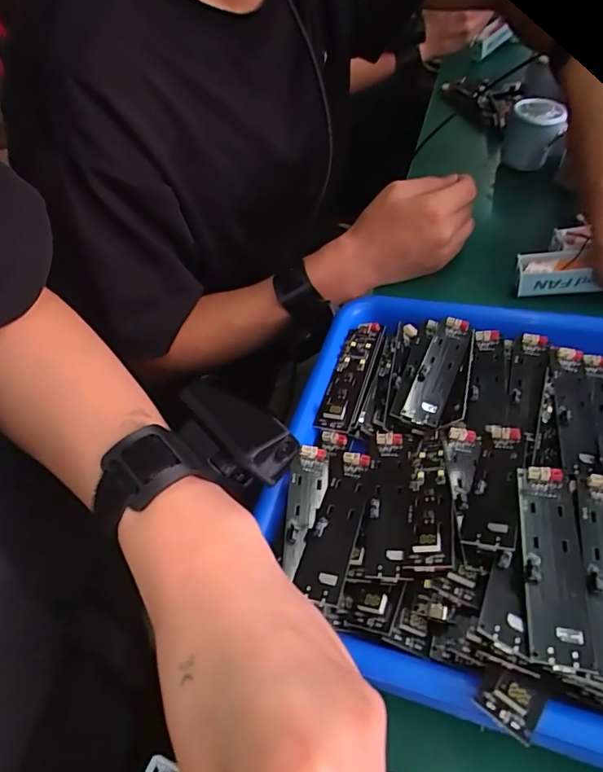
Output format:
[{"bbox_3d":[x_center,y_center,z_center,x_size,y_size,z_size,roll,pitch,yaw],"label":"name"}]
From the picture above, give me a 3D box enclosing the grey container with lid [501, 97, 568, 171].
[{"bbox_3d":[0.275,-0.298,0.586,0.058,0.056,0.063,12,52,16],"label":"grey container with lid"}]

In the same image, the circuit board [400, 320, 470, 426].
[{"bbox_3d":[0.093,-0.012,0.333,0.024,0.009,0.091,17,54,20],"label":"circuit board"}]

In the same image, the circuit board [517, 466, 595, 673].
[{"bbox_3d":[0.112,0.077,0.222,0.024,0.007,0.090,8,51,13],"label":"circuit board"}]

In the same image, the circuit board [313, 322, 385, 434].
[{"bbox_3d":[0.034,-0.010,0.338,0.025,0.006,0.097,12,52,16],"label":"circuit board"}]

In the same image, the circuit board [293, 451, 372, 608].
[{"bbox_3d":[0.019,0.073,0.269,0.026,0.011,0.089,9,51,13],"label":"circuit board"}]

